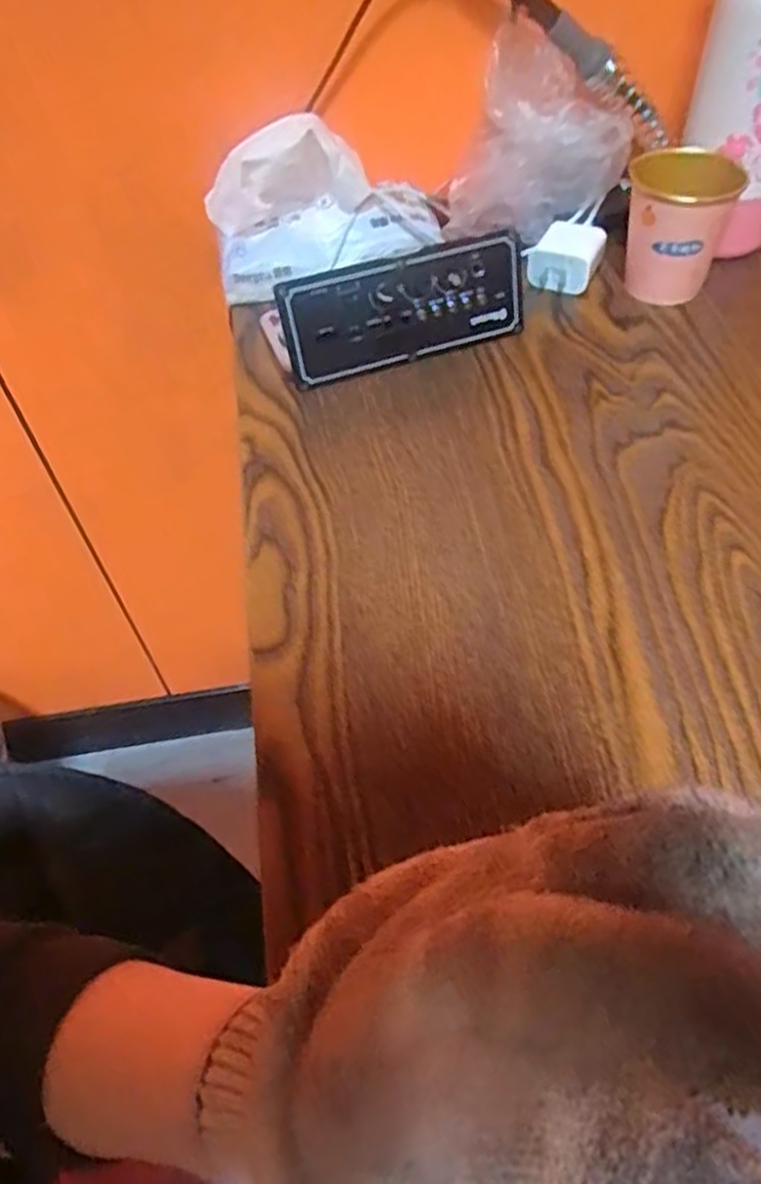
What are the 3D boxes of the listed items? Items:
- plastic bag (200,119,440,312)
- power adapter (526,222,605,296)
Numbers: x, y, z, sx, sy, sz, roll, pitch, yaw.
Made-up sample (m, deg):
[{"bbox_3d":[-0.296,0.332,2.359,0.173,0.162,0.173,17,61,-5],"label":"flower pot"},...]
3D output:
[{"bbox_3d":[-0.038,-0.258,0.510,0.151,0.097,0.056,-21,55,-11],"label":"plastic bag"},{"bbox_3d":[0.128,-0.229,0.528,0.044,0.028,0.049,14,56,14],"label":"power adapter"}]

